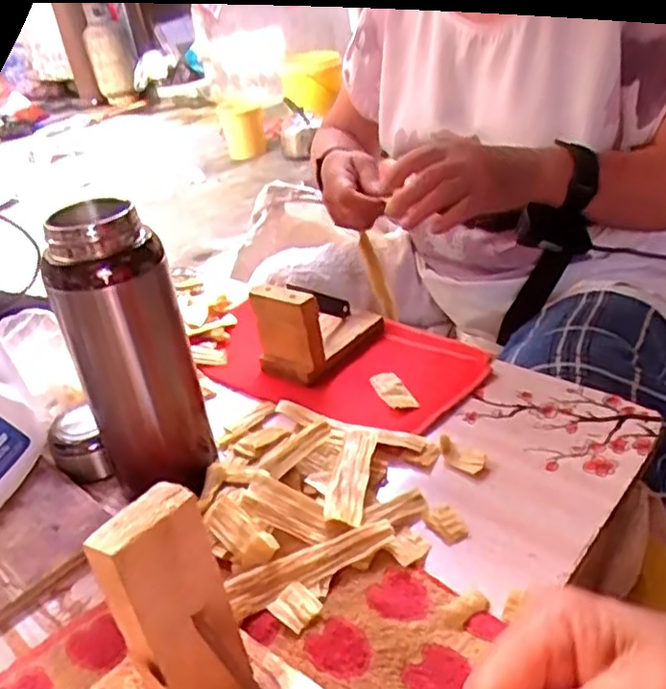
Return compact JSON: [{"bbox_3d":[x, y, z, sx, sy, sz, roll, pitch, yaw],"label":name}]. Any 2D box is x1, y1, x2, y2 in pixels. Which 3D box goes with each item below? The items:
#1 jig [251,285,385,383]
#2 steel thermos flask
[{"bbox_3d":[-0.011,-0.028,0.600,0.069,0.078,0.111,17,39,34],"label":"jig"},{"bbox_3d":[-0.128,0.009,0.445,0.060,0.195,0.065,0,32,14],"label":"steel thermos flask"}]

